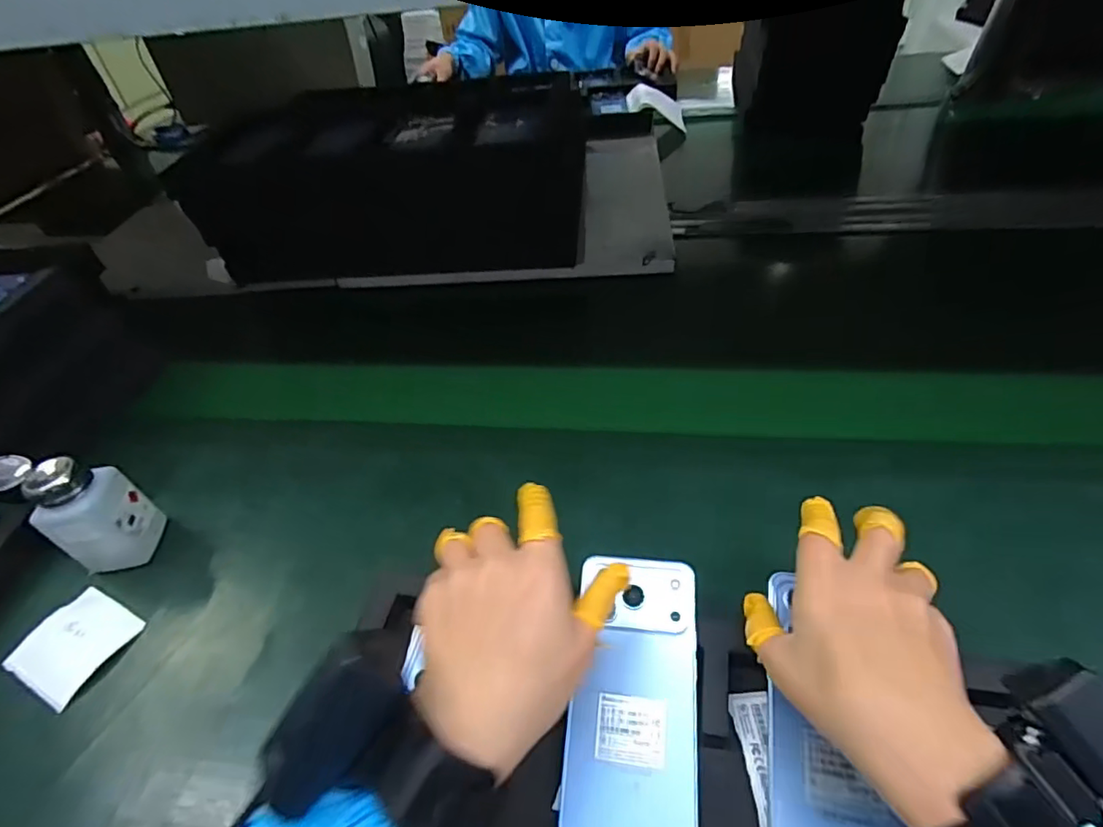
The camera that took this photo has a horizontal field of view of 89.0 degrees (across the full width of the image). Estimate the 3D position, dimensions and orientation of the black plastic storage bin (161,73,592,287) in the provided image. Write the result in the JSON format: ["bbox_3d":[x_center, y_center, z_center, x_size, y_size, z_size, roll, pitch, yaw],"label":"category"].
[{"bbox_3d":[-0.204,-0.358,0.837,0.479,0.181,0.365,-4,44,3],"label":"black plastic storage bin"}]

